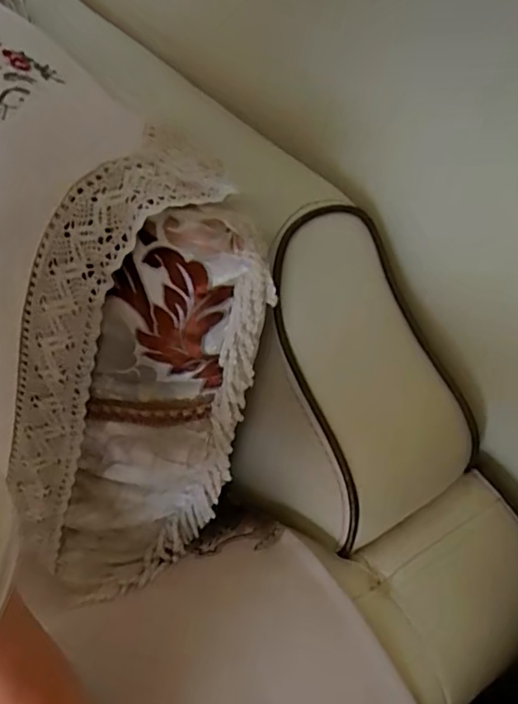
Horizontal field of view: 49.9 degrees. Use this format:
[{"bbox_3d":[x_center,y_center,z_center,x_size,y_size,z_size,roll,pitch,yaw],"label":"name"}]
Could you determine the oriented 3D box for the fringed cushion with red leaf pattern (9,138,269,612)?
[{"bbox_3d":[-0.121,0.054,0.552,0.207,0.489,0.130,23,32,4],"label":"fringed cushion with red leaf pattern"}]

